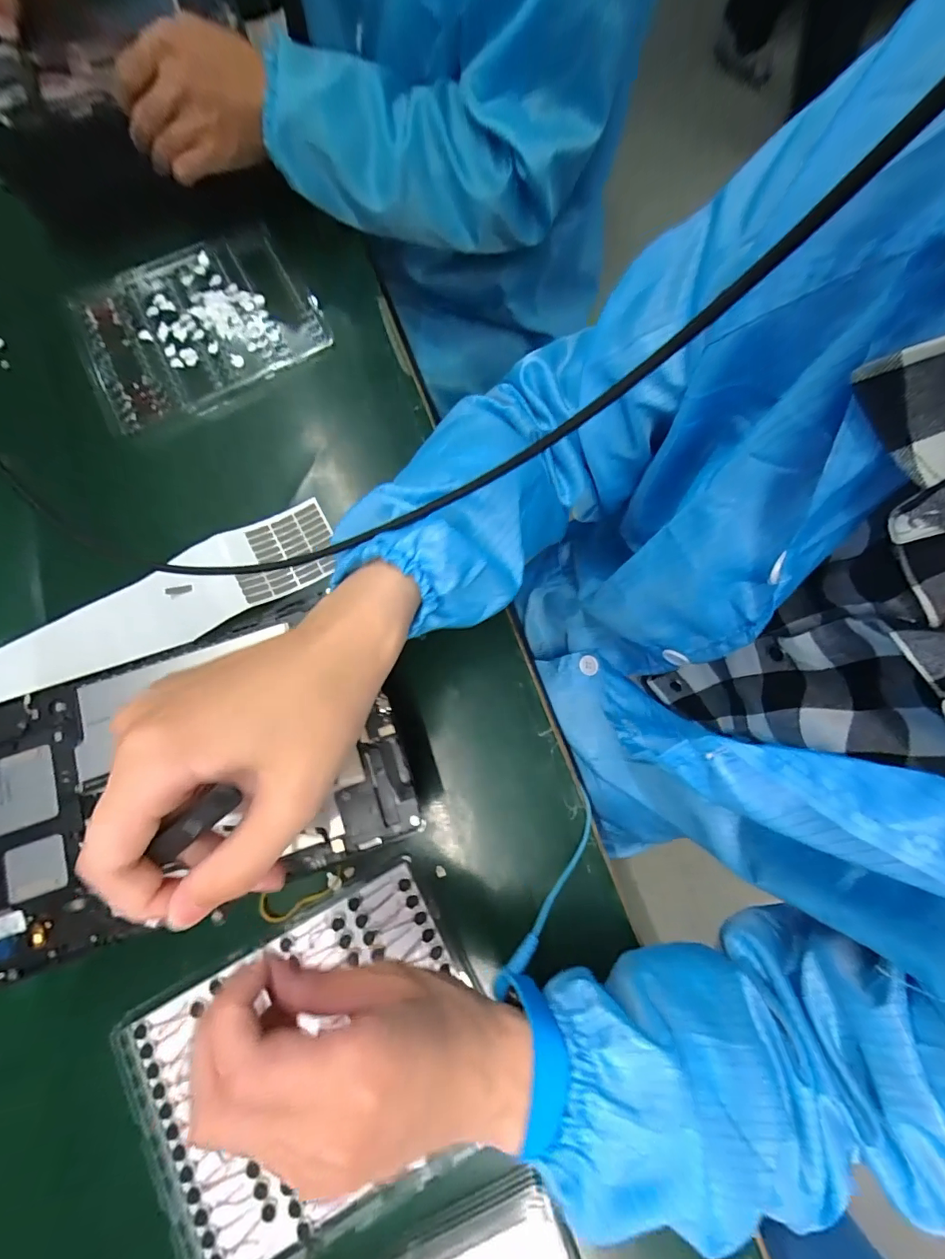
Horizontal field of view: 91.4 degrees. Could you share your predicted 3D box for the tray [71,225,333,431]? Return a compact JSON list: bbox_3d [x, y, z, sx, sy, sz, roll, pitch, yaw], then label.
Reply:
[{"bbox_3d":[-0.258,-0.290,0.428,0.198,0.016,0.180,-29,78,-7],"label":"tray"}]

